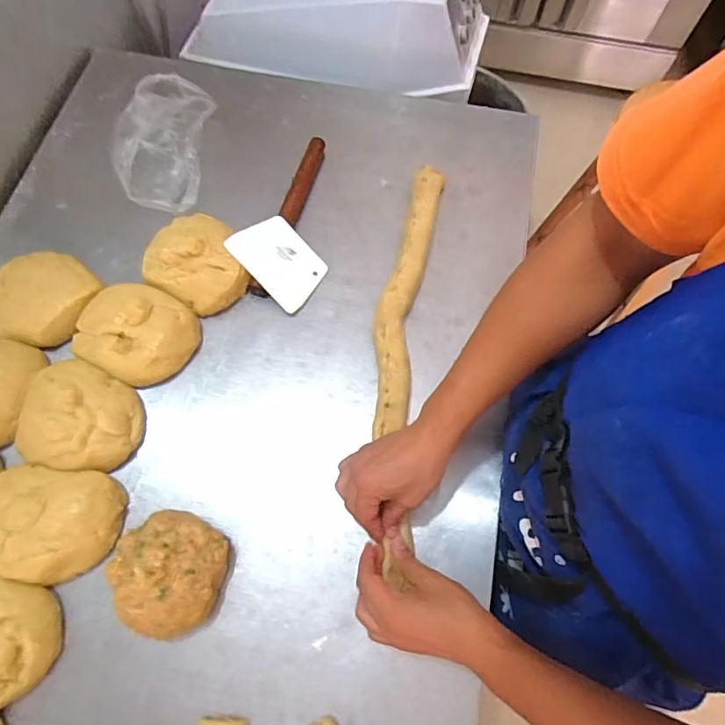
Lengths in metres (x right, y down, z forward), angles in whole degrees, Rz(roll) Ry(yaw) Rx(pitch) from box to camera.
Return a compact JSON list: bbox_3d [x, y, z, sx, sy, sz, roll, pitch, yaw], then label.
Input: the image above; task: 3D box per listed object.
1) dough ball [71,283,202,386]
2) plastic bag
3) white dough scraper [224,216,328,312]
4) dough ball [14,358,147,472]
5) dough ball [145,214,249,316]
[{"bbox_3d":[-0.296,-0.041,0.642,0.147,0.057,0.128,28,71,9],"label":"dough ball"},{"bbox_3d":[-0.304,-0.325,0.744,0.127,0.064,0.229,1,69,-1],"label":"plastic bag"},{"bbox_3d":[-0.114,-0.144,0.686,0.128,0.005,0.091,45,70,-5],"label":"white dough scraper"},{"bbox_3d":[-0.337,0.063,0.592,0.126,0.051,0.127,0,69,-1],"label":"dough ball"},{"bbox_3d":[-0.223,-0.143,0.676,0.147,0.057,0.130,34,72,11],"label":"dough ball"}]

